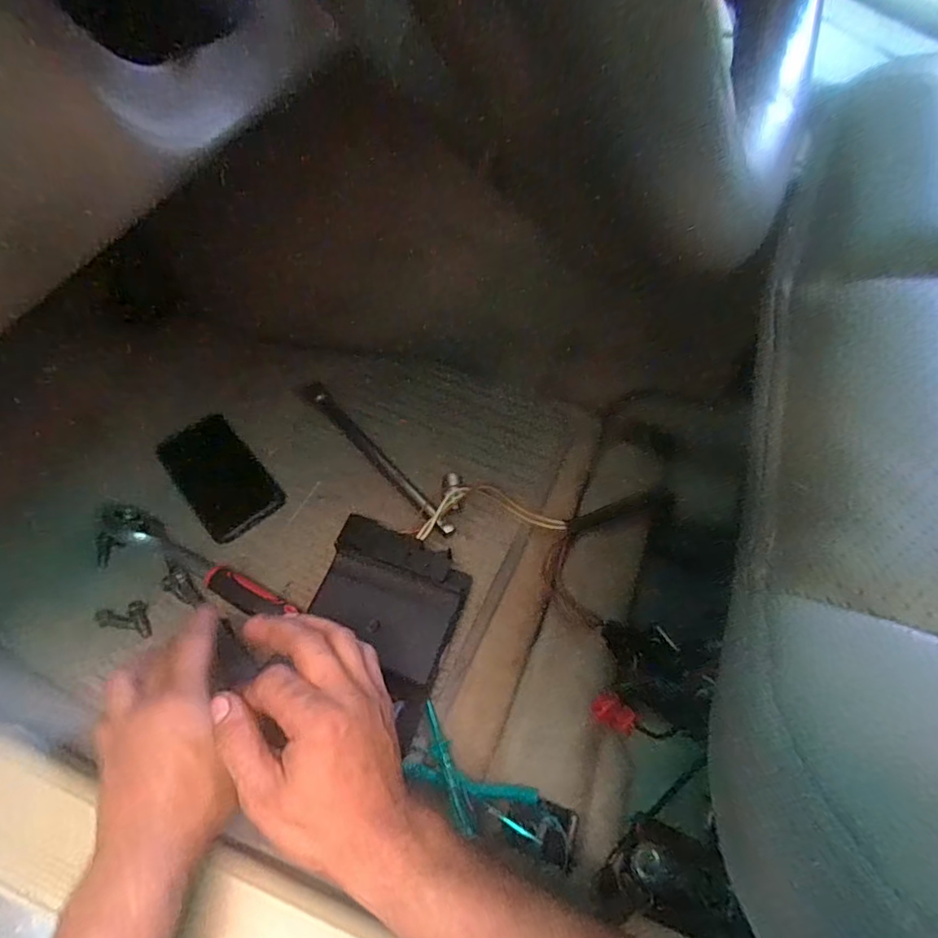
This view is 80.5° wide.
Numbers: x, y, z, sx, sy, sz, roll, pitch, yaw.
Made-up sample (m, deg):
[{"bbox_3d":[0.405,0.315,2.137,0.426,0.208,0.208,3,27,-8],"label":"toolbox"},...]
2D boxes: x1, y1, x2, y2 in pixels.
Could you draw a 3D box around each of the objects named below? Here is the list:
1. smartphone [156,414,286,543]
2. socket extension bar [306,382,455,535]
[{"bbox_3d":[-0.267,0.007,0.593,0.080,0.014,0.145,-37,69,-21],"label":"smartphone"},{"bbox_3d":[-0.098,-0.016,0.594,0.019,0.024,0.238,-37,69,-21],"label":"socket extension bar"}]

